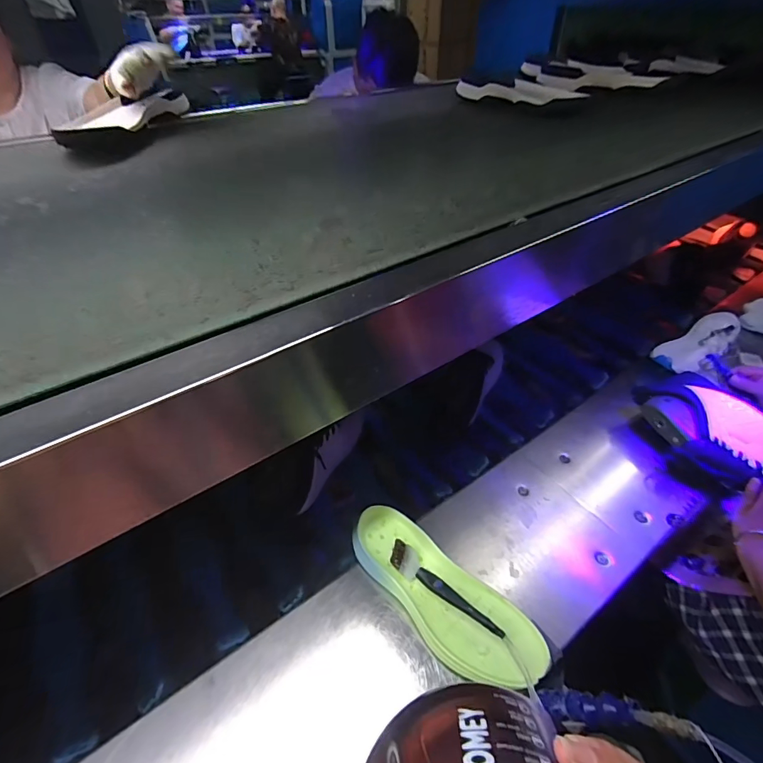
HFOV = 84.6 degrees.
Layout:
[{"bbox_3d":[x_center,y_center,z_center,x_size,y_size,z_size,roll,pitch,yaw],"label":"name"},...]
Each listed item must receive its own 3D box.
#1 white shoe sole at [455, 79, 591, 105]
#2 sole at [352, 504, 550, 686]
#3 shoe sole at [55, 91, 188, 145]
[{"bbox_3d":[0.298,-0.598,0.879,0.105,0.045,0.273,-34,52,-30],"label":"white shoe sole"},{"bbox_3d":[0.072,0.274,0.543,0.278,0.049,0.102,33,54,26],"label":"sole"},{"bbox_3d":[-0.433,-0.455,0.731,0.114,0.045,0.281,-1,43,0],"label":"shoe sole"}]

